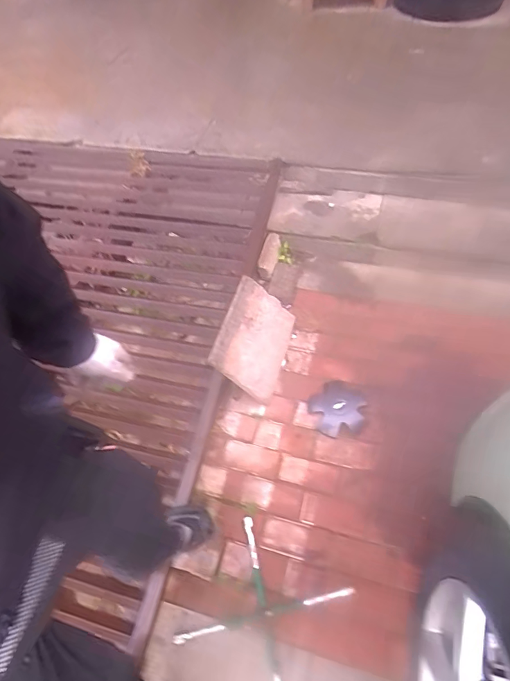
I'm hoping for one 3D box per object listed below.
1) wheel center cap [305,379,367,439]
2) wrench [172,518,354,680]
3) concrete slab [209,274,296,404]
[{"bbox_3d":[0.294,0.235,1.446,0.184,0.029,0.209,37,65,27],"label":"wheel center cap"},{"bbox_3d":[0.028,0.744,1.116,0.354,0.047,0.359,25,60,21],"label":"wrench"},{"bbox_3d":[0.008,-0.010,1.445,0.036,0.310,0.374,-19,44,41],"label":"concrete slab"}]

